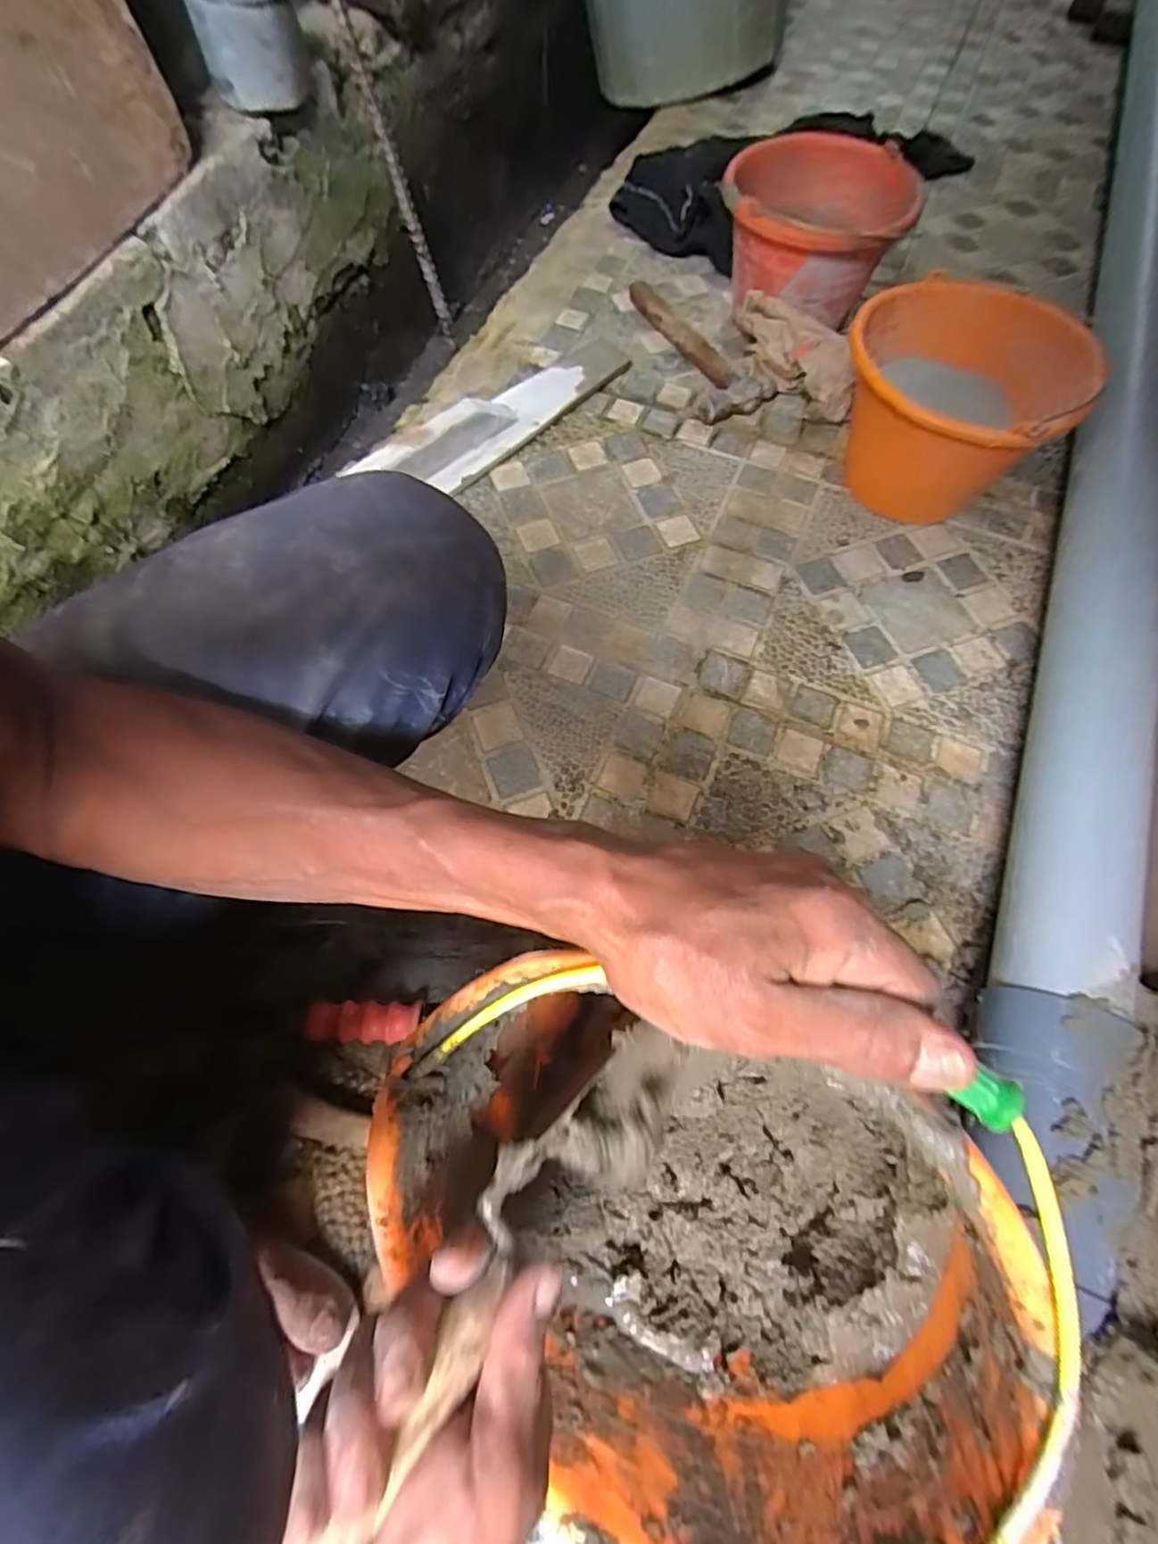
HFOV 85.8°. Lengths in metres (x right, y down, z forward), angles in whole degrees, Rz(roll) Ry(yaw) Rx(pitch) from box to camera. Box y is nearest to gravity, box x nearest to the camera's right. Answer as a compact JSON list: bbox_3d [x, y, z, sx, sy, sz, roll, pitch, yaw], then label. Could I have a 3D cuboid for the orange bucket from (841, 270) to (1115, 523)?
[{"bbox_3d":[0.422,-0.422,0.728,0.235,0.173,0.272,29,68,11],"label":"orange bucket"}]

